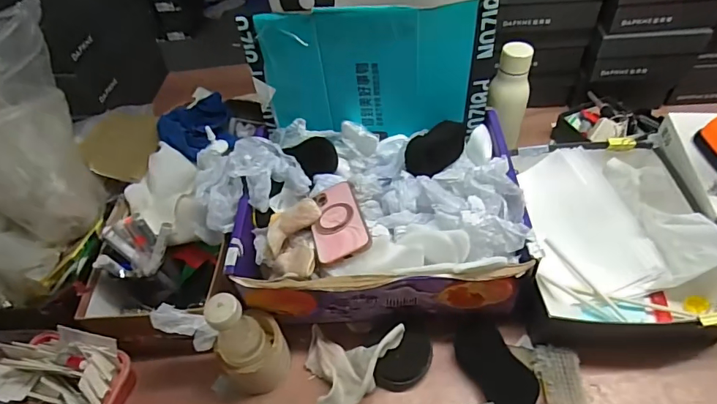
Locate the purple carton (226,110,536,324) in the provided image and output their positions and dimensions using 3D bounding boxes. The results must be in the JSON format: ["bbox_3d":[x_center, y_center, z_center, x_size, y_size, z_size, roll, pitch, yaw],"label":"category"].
[{"bbox_3d":[0.020,0.008,0.683,0.407,0.139,0.298,-2,50,5],"label":"purple carton"}]

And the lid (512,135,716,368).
[{"bbox_3d":[0.361,0.052,0.685,0.265,0.093,0.334,-3,50,4],"label":"lid"}]

